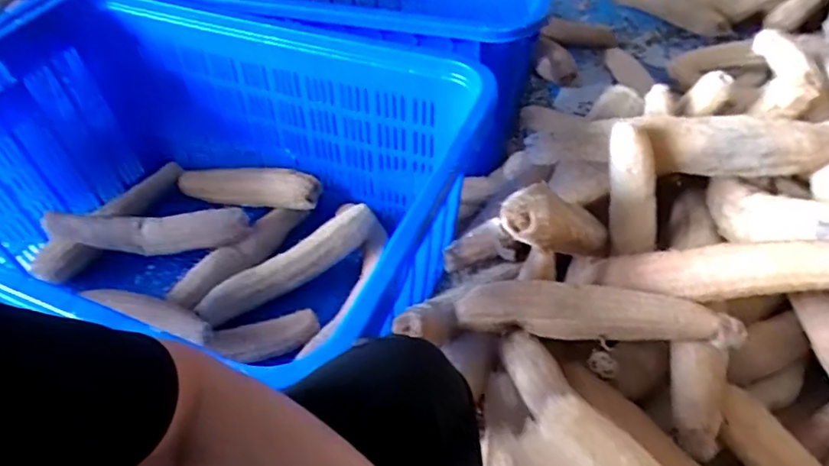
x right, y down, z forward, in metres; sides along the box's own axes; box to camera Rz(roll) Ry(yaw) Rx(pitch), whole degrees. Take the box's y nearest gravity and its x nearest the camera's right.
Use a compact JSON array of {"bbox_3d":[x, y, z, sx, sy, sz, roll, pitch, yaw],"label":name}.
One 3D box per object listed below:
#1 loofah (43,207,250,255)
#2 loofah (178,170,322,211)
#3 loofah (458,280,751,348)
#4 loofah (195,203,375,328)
[{"bbox_3d":[-0.490,-0.005,1.061,0.357,0.059,0.057,-1,48,1],"label":"loofah"},{"bbox_3d":[-0.334,-0.089,1.147,0.330,0.065,0.067,5,46,27],"label":"loofah"},{"bbox_3d":[0.232,0.105,0.751,0.349,0.068,0.073,8,49,9],"label":"loofah"},{"bbox_3d":[-0.214,0.057,0.995,0.330,0.076,0.061,-30,52,-4],"label":"loofah"}]

